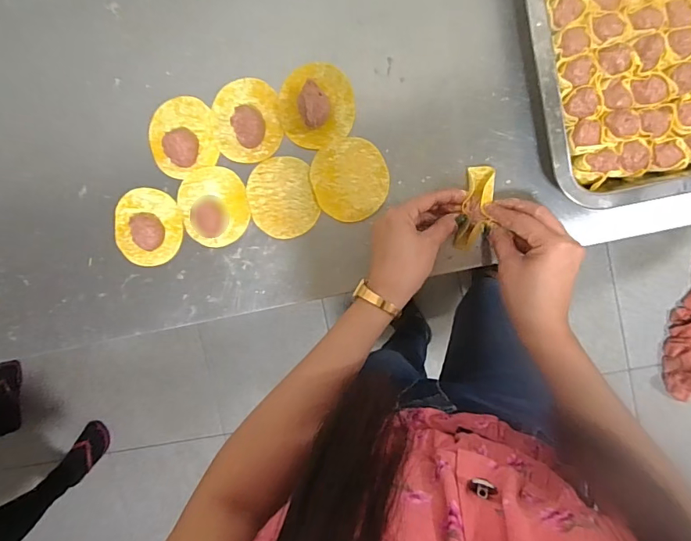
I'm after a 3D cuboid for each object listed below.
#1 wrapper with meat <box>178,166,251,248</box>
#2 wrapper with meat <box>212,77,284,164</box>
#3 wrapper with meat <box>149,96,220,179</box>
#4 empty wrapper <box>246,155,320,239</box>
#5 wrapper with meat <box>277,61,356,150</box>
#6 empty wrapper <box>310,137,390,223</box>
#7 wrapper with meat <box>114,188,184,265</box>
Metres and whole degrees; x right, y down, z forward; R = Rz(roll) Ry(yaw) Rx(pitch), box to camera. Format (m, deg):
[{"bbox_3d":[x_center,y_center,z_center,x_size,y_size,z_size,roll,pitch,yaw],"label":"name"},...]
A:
[{"bbox_3d":[-0.143,-0.069,0.477,0.075,0.016,0.084,-19,93,8],"label":"wrapper with meat"},{"bbox_3d":[-0.105,-0.157,0.459,0.071,0.024,0.085,-8,95,7],"label":"wrapper with meat"},{"bbox_3d":[-0.177,-0.144,0.471,0.070,0.021,0.079,-11,95,8],"label":"wrapper with meat"},{"bbox_3d":[-0.068,-0.077,0.474,0.070,0.004,0.084,-14,94,8],"label":"empty wrapper"},{"bbox_3d":[-0.032,-0.173,0.451,0.078,0.027,0.082,1,96,7],"label":"wrapper with meat"},{"bbox_3d":[0.005,-0.096,0.464,0.076,0.004,0.084,-22,93,8],"label":"empty wrapper"},{"bbox_3d":[-0.222,-0.047,0.487,0.078,0.021,0.081,1,96,7],"label":"wrapper with meat"}]

